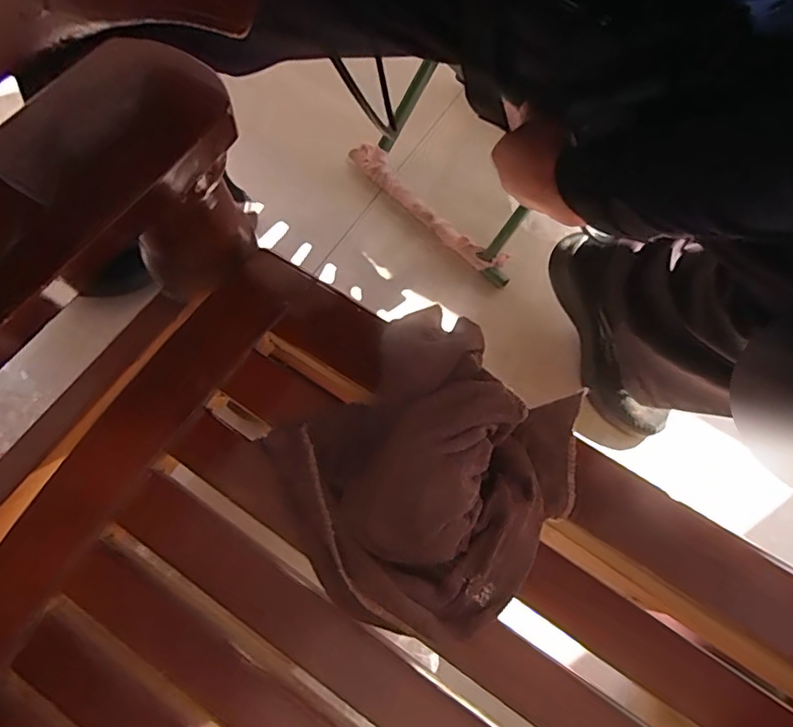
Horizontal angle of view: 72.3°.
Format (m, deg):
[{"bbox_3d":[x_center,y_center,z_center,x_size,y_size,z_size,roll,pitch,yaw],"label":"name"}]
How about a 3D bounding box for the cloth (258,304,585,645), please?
[{"bbox_3d":[0.024,0.053,0.312,0.184,0.055,0.161,-42,76,-16],"label":"cloth"}]

